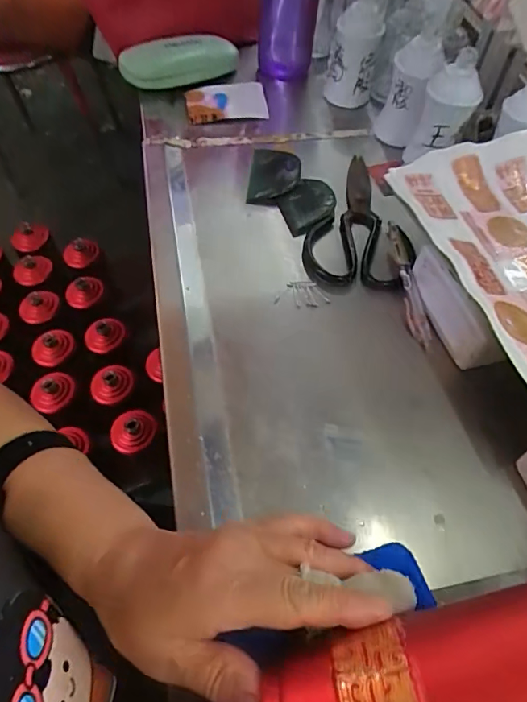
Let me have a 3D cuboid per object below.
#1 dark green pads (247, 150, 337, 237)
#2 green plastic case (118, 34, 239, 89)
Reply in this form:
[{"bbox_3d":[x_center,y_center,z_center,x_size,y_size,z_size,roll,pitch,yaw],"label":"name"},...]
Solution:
[{"bbox_3d":[0.023,-0.174,0.496,0.071,0.019,0.129,-33,61,-18],"label":"dark green pads"},{"bbox_3d":[-0.098,-0.356,0.573,0.152,0.044,0.039,-22,58,-12],"label":"green plastic case"}]

